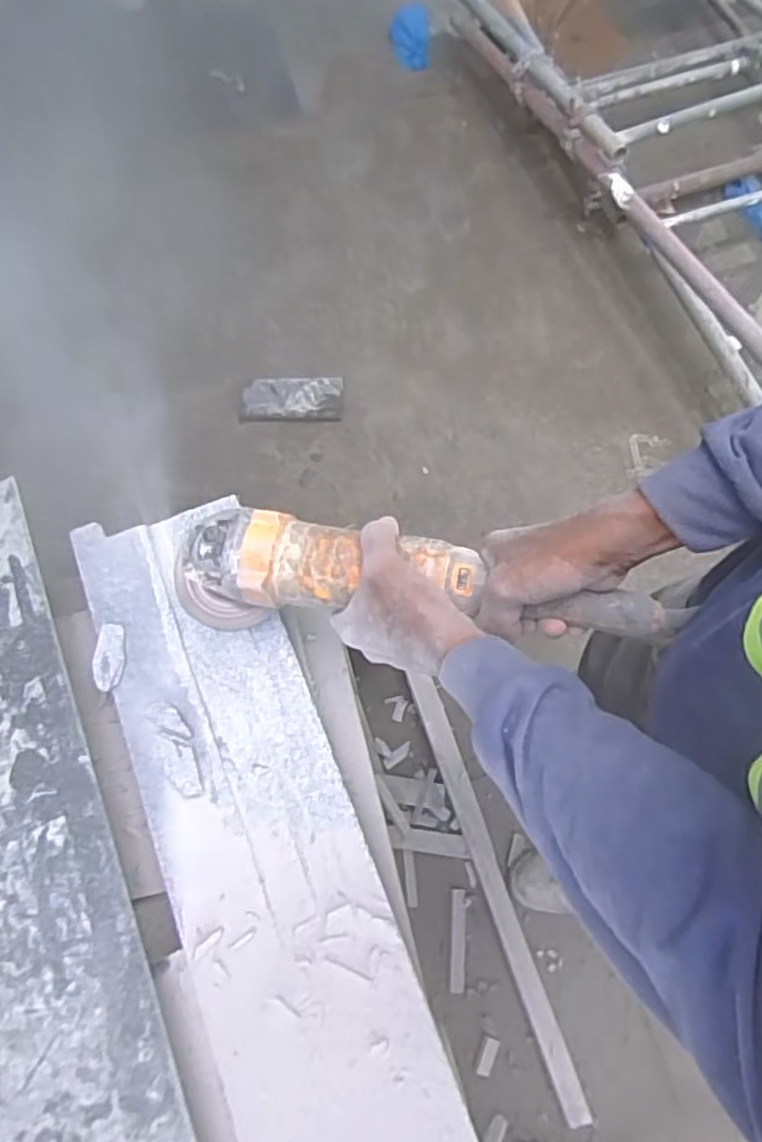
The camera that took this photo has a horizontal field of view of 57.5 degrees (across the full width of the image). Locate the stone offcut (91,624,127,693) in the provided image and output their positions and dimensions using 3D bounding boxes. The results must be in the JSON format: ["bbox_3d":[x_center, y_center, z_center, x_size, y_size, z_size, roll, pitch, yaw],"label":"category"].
[{"bbox_3d":[-0.229,0.072,0.587,0.025,0.010,0.056,-1,71,0],"label":"stone offcut"}]

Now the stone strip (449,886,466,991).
[{"bbox_3d":[0.136,0.653,1.230,0.027,0.009,0.162,2,71,2],"label":"stone strip"}]

